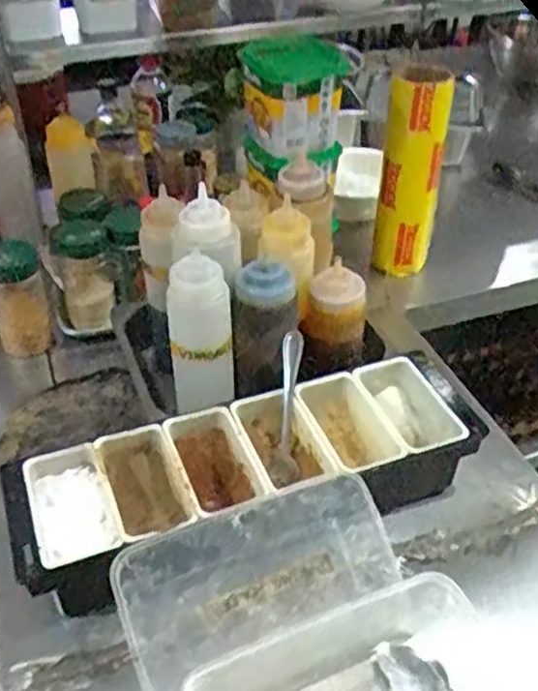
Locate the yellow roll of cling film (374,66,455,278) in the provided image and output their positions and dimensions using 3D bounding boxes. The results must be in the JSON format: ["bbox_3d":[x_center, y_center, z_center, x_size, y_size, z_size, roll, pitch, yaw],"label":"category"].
[{"bbox_3d":[0.212,-0.249,1.084,0.086,0.305,0.094,10,41,11],"label":"yellow roll of cling film"}]

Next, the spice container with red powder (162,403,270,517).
[{"bbox_3d":[-0.056,0.143,0.775,0.078,0.078,0.144,-16,43,-18],"label":"spice container with red powder"}]

